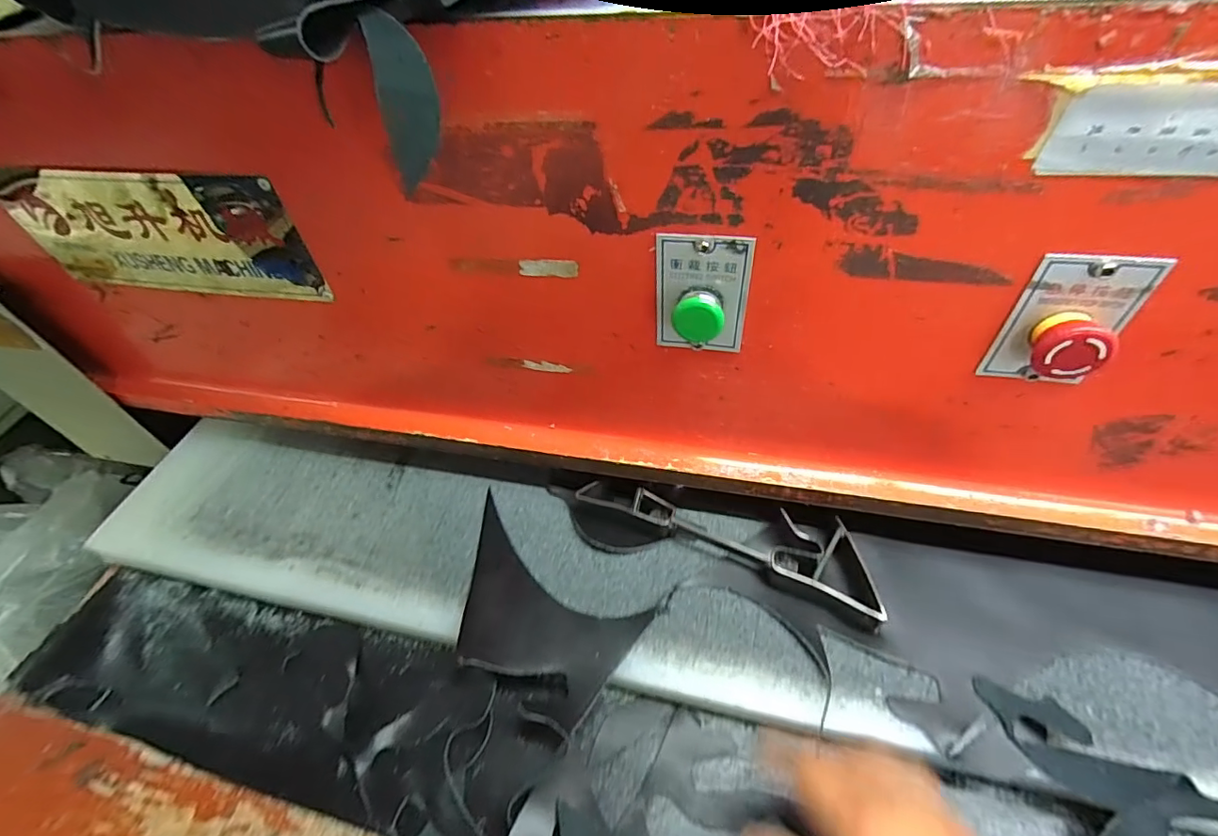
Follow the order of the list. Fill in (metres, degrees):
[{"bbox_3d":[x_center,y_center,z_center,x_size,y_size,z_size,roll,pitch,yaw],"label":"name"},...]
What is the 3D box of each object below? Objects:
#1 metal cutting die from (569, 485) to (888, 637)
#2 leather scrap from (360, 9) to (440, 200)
[{"bbox_3d":[0.111,0.104,0.494,0.276,0.035,0.069,19,53,20],"label":"metal cutting die"},{"bbox_3d":[-0.101,-0.156,0.267,0.026,0.077,0.009,-16,33,-18],"label":"leather scrap"}]

